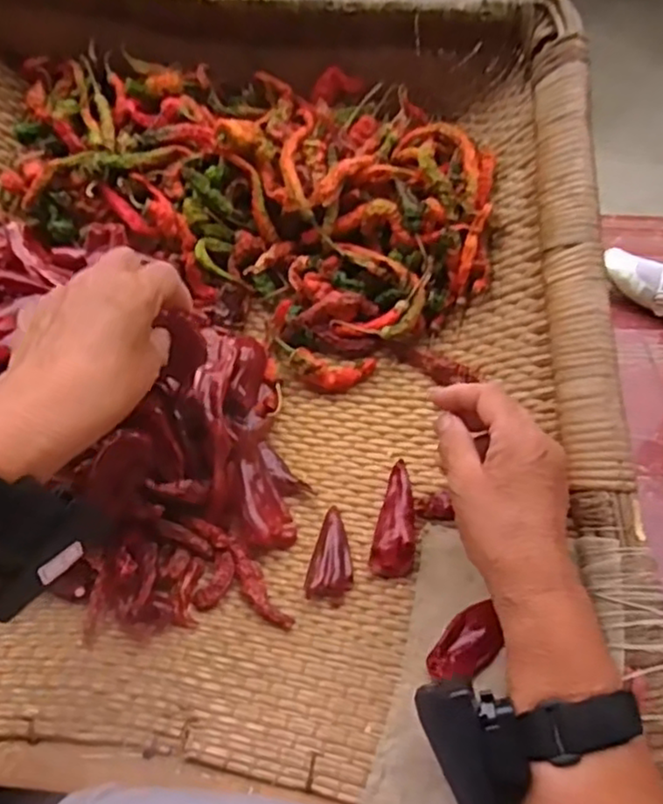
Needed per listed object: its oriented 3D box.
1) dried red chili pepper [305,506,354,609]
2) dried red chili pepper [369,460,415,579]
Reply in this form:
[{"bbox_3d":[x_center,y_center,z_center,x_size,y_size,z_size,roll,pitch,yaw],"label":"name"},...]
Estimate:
[{"bbox_3d":[0.002,0.102,0.448,0.029,0.009,0.065,13,55,6],"label":"dried red chili pepper"},{"bbox_3d":[0.046,0.077,0.456,0.027,0.020,0.080,12,55,5],"label":"dried red chili pepper"}]

